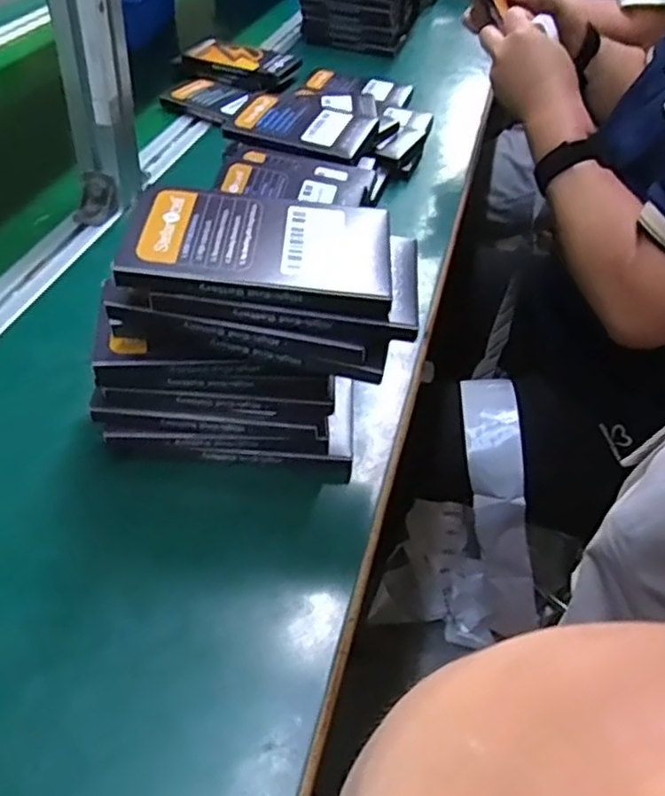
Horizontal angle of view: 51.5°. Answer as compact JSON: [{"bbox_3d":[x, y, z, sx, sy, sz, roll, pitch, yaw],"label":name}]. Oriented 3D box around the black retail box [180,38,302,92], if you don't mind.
[{"bbox_3d":[-0.118,-0.420,0.867,0.132,0.029,0.078,17,45,13],"label":"black retail box"}]

